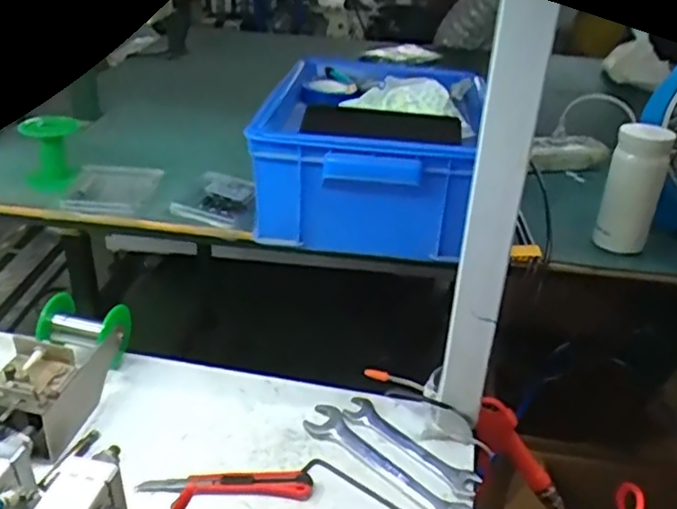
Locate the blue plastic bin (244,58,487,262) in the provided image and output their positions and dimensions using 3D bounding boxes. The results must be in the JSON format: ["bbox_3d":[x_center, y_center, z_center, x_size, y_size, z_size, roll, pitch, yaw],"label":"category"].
[{"bbox_3d":[0.045,-0.131,0.780,0.247,0.125,0.319,10,31,10],"label":"blue plastic bin"}]

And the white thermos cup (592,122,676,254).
[{"bbox_3d":[0.331,-0.071,0.733,0.059,0.149,0.051,16,32,20],"label":"white thermos cup"}]

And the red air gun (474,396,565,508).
[{"bbox_3d":[0.202,0.230,0.723,0.044,0.180,0.024,-28,17,29],"label":"red air gun"}]

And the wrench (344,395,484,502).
[{"bbox_3d":[0.070,0.190,0.651,0.157,0.004,0.033,28,38,34],"label":"wrench"}]

